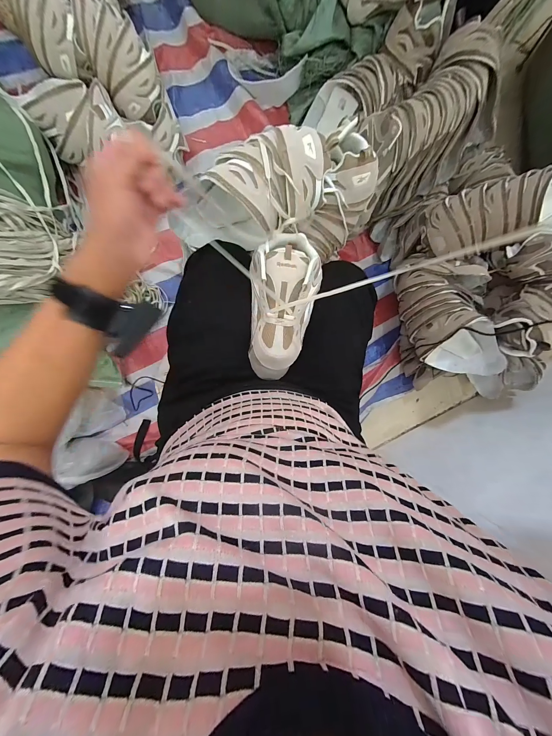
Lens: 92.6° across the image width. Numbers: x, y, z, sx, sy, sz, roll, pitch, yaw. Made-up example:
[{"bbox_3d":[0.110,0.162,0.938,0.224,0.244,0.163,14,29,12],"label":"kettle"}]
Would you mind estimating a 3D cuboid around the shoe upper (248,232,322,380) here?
[{"bbox_3d":[0.011,-0.106,0.486,0.123,0.062,0.257,7,100,-8],"label":"shoe upper"}]

